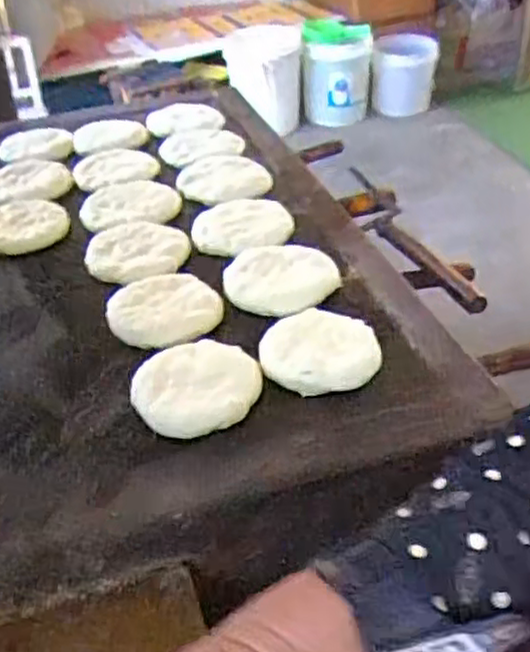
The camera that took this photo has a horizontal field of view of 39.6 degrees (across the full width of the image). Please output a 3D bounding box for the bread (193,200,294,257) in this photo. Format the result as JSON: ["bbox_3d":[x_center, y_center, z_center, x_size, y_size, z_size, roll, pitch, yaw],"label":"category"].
[{"bbox_3d":[-0.028,-0.124,0.913,0.122,0.018,0.108,-3,38,0],"label":"bread"}]

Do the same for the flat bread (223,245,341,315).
[{"bbox_3d":[0.016,-0.058,0.822,0.118,0.020,0.114,-2,38,2],"label":"flat bread"}]

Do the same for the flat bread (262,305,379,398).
[{"bbox_3d":[0.054,0.017,0.725,0.113,0.028,0.104,-2,38,2],"label":"flat bread"}]

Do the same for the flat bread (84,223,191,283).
[{"bbox_3d":[-0.153,-0.092,0.878,0.118,0.011,0.108,-3,41,3],"label":"flat bread"}]

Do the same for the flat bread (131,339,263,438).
[{"bbox_3d":[-0.064,0.051,0.686,0.116,0.018,0.103,-12,38,-11],"label":"flat bread"}]

